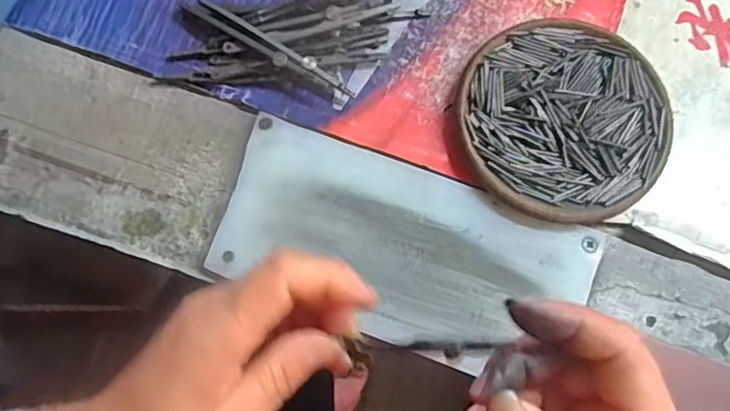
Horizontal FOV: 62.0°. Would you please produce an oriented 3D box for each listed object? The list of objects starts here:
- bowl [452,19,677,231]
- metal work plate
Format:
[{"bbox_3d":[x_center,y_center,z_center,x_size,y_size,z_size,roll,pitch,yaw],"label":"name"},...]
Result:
[{"bbox_3d":[0.108,-0.047,0.336,0.110,0.017,0.111,0,78,1],"label":"bowl"},{"bbox_3d":[0.020,0.024,0.327,0.194,0.008,0.092,19,79,5],"label":"metal work plate"}]

